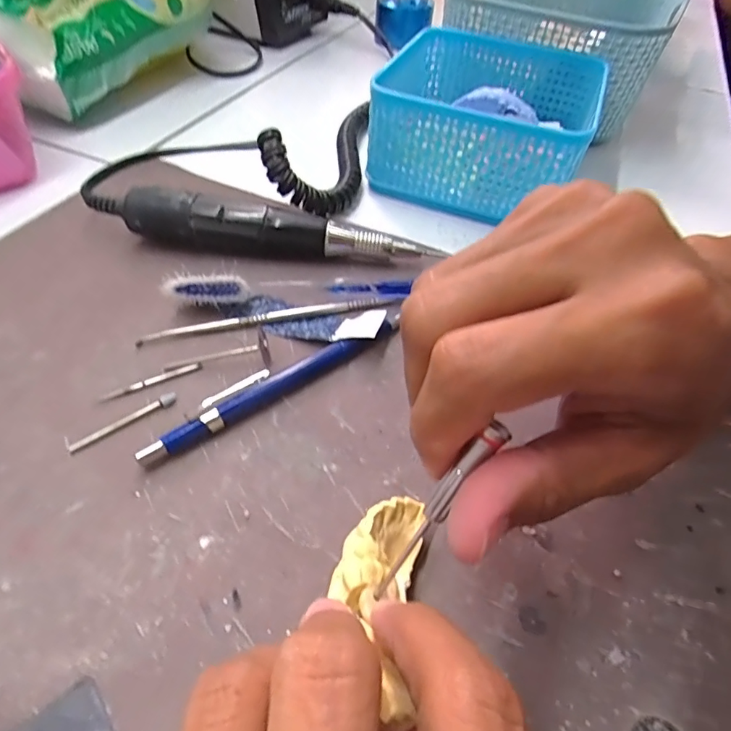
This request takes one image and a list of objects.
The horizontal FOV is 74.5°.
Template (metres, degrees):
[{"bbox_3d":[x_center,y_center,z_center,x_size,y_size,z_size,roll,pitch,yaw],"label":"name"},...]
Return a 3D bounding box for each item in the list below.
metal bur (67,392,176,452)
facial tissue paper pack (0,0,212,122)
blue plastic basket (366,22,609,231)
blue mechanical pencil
[{"bbox_3d":[-0.096,0.022,0.191,0.042,0.004,0.004,-29,58,-26],"label":"metal bur"},{"bbox_3d":[-0.179,-0.269,0.349,0.071,0.097,0.183,27,53,17],"label":"facial tissue paper pack"},{"bbox_3d":[0.080,-0.162,0.322,0.132,0.060,0.134,19,51,11],"label":"blue plastic basket"},{"bbox_3d":[-0.034,0.006,0.205,0.123,0.012,0.012,-26,57,-24],"label":"blue mechanical pencil"}]

